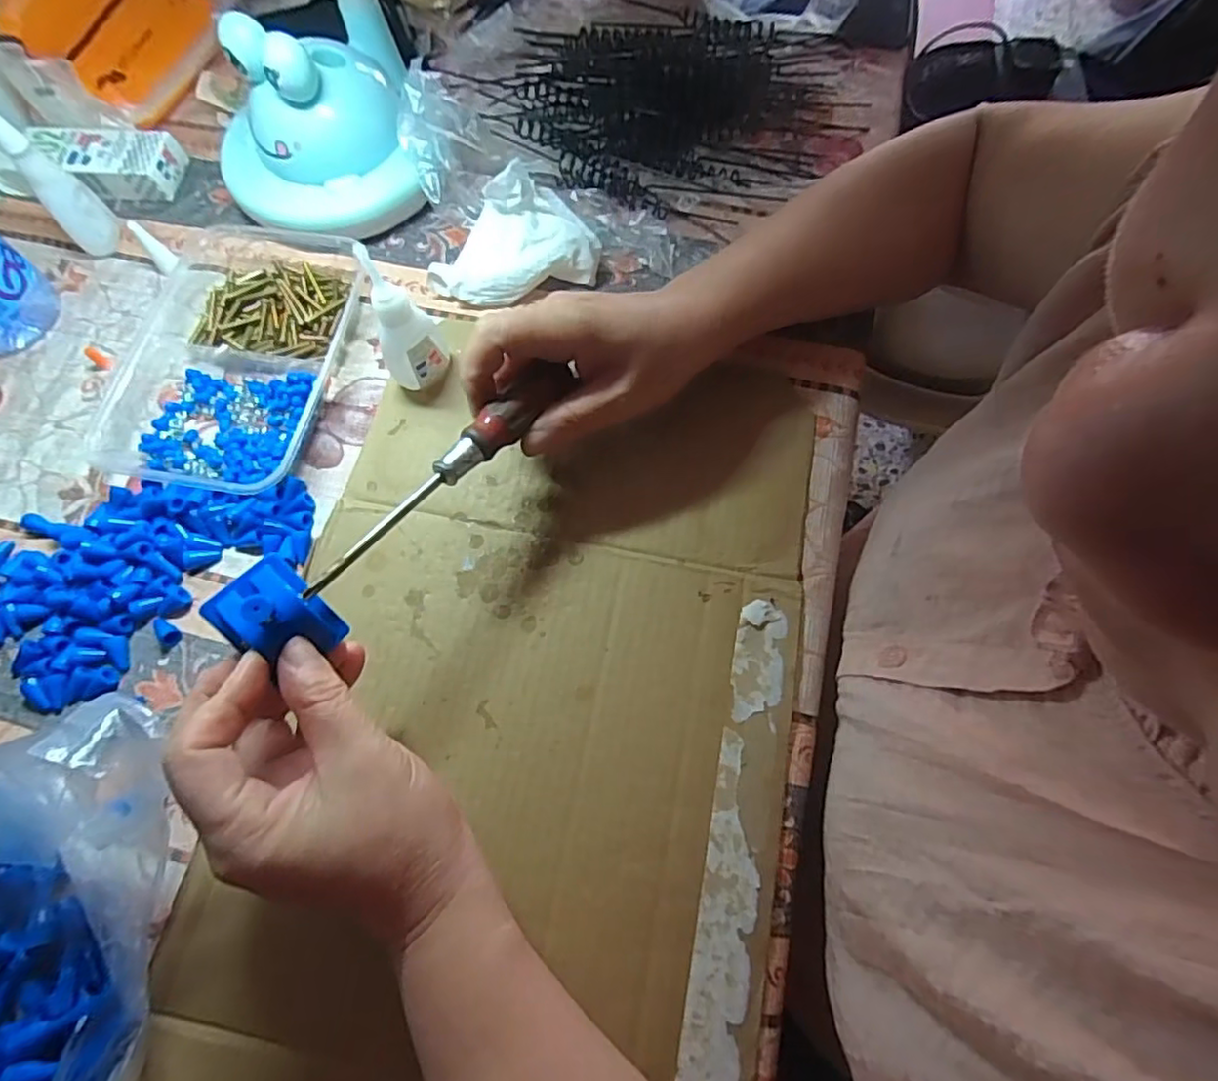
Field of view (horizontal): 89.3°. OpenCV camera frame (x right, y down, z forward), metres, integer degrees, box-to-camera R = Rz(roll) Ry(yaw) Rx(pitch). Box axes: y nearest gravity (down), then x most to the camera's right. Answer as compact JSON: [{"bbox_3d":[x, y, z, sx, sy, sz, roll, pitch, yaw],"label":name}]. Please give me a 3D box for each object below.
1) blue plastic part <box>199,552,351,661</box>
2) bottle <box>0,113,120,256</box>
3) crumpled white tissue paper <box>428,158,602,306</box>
[{"bbox_3d":[-0.130,0.030,0.242,0.040,0.022,0.032,40,76,14],"label":"blue plastic part"},{"bbox_3d":[-0.340,-0.219,0.368,0.021,0.089,0.024,17,71,9],"label":"bottle"},{"bbox_3d":[-0.058,-0.178,0.360,0.098,0.045,0.048,-14,70,-3],"label":"crumpled white tissue paper"}]

